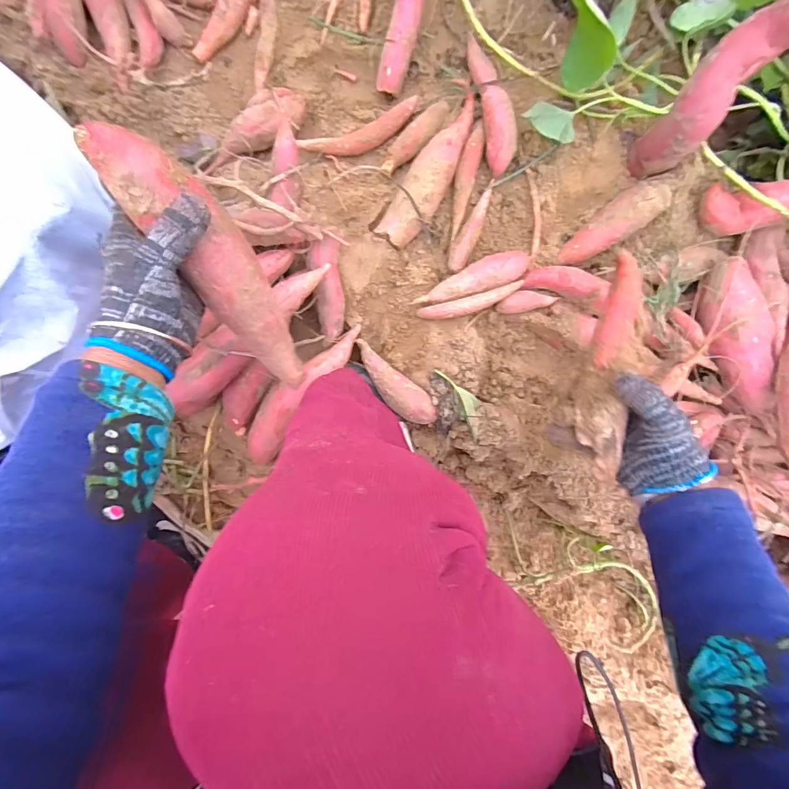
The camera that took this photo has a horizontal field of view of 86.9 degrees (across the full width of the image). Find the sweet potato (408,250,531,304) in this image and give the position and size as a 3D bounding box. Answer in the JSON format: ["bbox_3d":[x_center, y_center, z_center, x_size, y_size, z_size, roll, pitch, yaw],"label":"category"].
[{"bbox_3d":[0.098,-0.146,0.525,0.155,0.029,0.038,-18,100,1],"label":"sweet potato"}]

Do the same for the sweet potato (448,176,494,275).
[{"bbox_3d":[0.099,-0.212,0.536,0.028,0.022,0.129,25,80,-6],"label":"sweet potato"}]

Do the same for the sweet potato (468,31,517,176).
[{"bbox_3d":[0.121,-0.352,0.507,0.034,0.032,0.152,-13,100,0],"label":"sweet potato"}]

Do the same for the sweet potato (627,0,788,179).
[{"bbox_3d":[0.315,-0.291,0.392,0.063,0.264,0.057,25,77,-6],"label":"sweet potato"}]

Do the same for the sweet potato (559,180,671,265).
[{"bbox_3d":[0.268,-0.209,0.512,0.132,0.034,0.041,-35,100,28],"label":"sweet potato"}]

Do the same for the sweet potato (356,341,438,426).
[{"bbox_3d":[-0.004,-0.011,0.542,0.133,0.034,0.041,40,96,-7],"label":"sweet potato"}]

